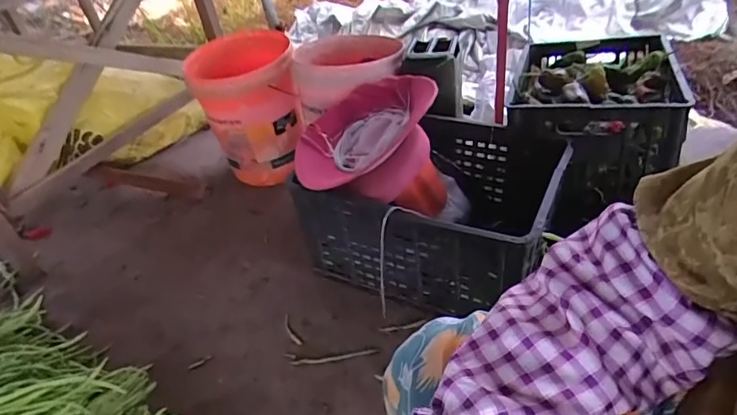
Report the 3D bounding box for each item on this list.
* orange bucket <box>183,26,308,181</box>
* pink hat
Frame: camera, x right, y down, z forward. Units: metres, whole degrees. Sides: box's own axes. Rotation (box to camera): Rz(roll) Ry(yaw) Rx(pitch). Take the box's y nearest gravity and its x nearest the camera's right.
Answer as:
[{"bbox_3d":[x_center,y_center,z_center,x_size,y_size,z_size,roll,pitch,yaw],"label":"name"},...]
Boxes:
[{"bbox_3d":[-0.333,-0.257,1.390,0.262,0.432,0.318,-15,38,-5],"label":"orange bucket"},{"bbox_3d":[-0.004,-0.155,1.004,0.264,0.147,0.355,1,39,15],"label":"pink hat"}]

